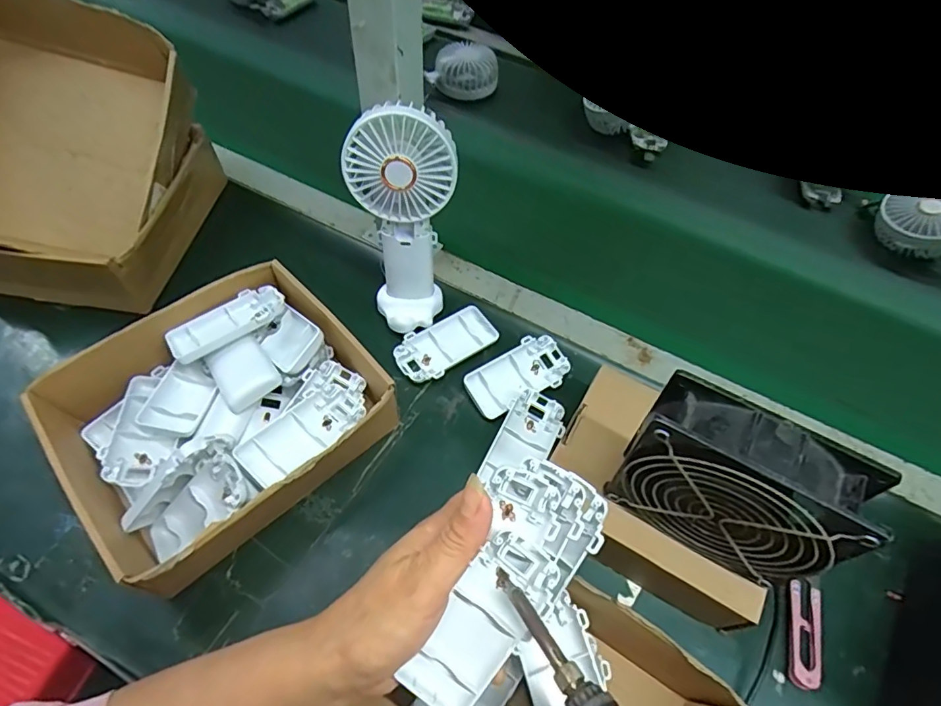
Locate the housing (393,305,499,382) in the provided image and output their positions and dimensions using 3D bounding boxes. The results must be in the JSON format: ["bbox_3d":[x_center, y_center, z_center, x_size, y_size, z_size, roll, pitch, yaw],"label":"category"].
[{"bbox_3d":[-0.022,-0.007,0.484,0.095,0.014,0.048,-32,64,-21],"label":"housing"}]

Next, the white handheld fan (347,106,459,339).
[{"bbox_3d":[-0.053,-0.101,0.439,0.083,0.186,0.078,-11,58,-10],"label":"white handheld fan"}]

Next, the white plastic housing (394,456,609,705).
[{"bbox_3d":[0.018,0.125,0.279,0.059,0.030,0.137,30,79,16],"label":"white plastic housing"}]

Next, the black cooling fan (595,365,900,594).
[{"bbox_3d":[0.153,0.080,0.314,0.121,0.114,0.046,29,62,13],"label":"black cooling fan"}]

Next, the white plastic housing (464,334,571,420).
[{"bbox_3d":[0.044,0.020,0.468,0.096,0.013,0.049,-31,64,-21],"label":"white plastic housing"}]

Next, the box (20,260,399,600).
[{"bbox_3d":[-0.189,0.044,0.410,0.211,0.075,0.190,-35,65,-23],"label":"box"}]

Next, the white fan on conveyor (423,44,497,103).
[{"bbox_3d":[-0.006,-0.384,0.727,0.095,0.062,0.064,-1,57,-4],"label":"white fan on conveyor"}]

